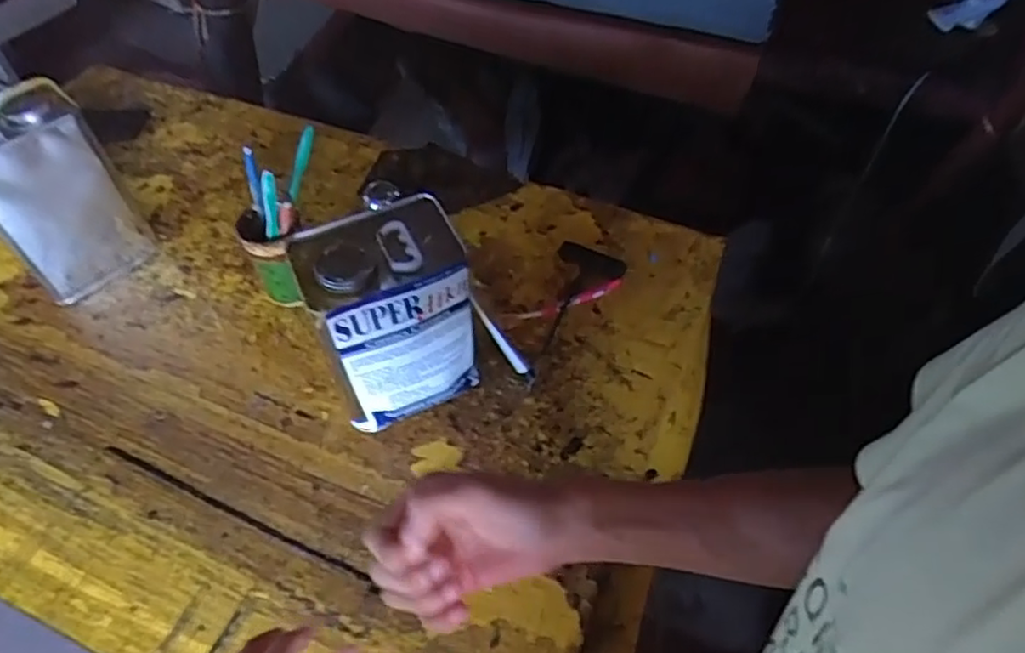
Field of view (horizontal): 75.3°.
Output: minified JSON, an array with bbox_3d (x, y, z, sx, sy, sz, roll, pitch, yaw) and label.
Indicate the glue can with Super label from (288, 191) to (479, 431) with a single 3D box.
[{"bbox_3d":[-0.127,-0.002,0.715,0.153,0.232,0.114,-22,56,-16],"label":"glue can with Super label"}]

